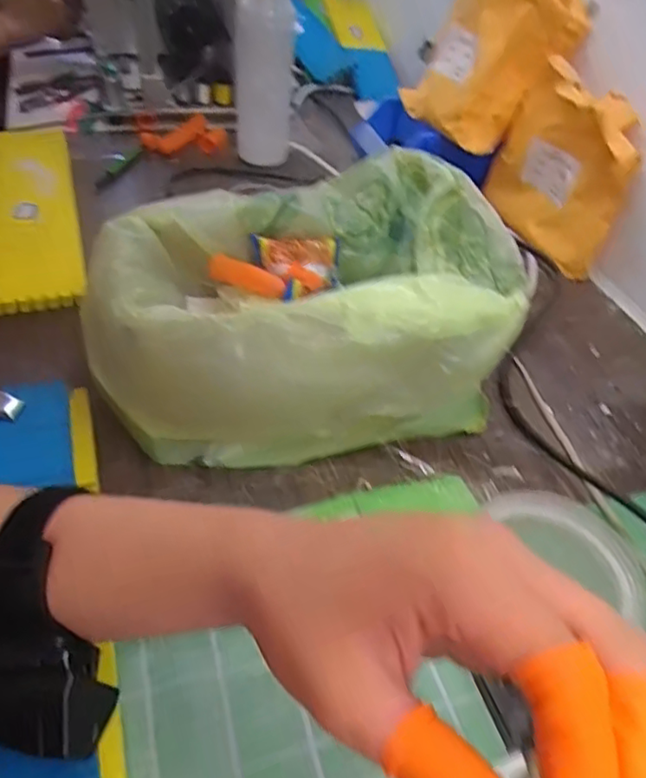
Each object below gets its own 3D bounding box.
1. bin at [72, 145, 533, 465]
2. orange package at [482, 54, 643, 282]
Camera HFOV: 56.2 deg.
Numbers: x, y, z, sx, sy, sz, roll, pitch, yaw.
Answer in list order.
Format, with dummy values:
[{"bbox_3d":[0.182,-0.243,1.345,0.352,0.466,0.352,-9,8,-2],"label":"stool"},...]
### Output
[{"bbox_3d":[-0.012,-0.070,0.475,0.310,0.128,0.222,-1,45,-9],"label":"bin"},{"bbox_3d":[0.256,-0.230,0.650,0.062,0.164,0.172,-6,45,-15],"label":"orange package"}]

